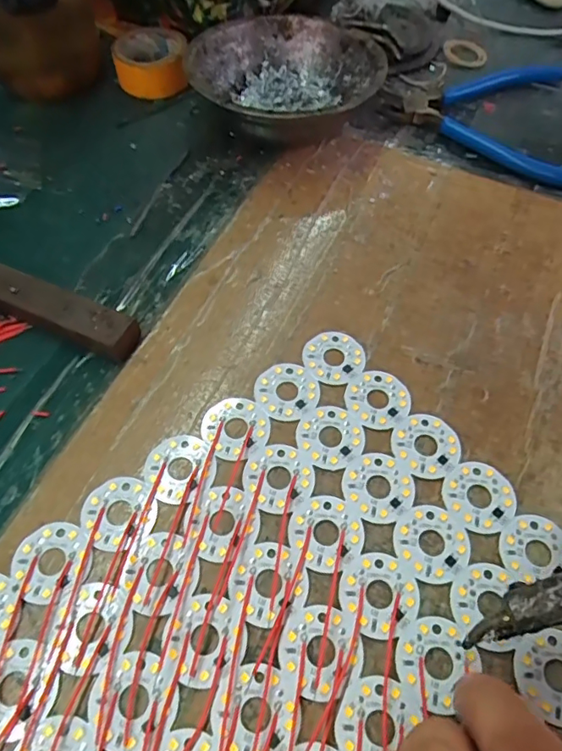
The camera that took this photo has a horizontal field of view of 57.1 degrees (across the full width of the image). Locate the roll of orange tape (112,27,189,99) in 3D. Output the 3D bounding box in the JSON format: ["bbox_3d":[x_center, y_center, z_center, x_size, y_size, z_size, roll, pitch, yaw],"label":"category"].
[{"bbox_3d":[-0.094,-0.232,0.379,0.051,0.024,0.060,-2,59,-2],"label":"roll of orange tape"}]

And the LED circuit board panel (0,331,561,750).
[{"bbox_3d":[0.013,0.100,0.192,0.208,0.004,0.205,-35,66,-20],"label":"LED circuit board panel"}]

